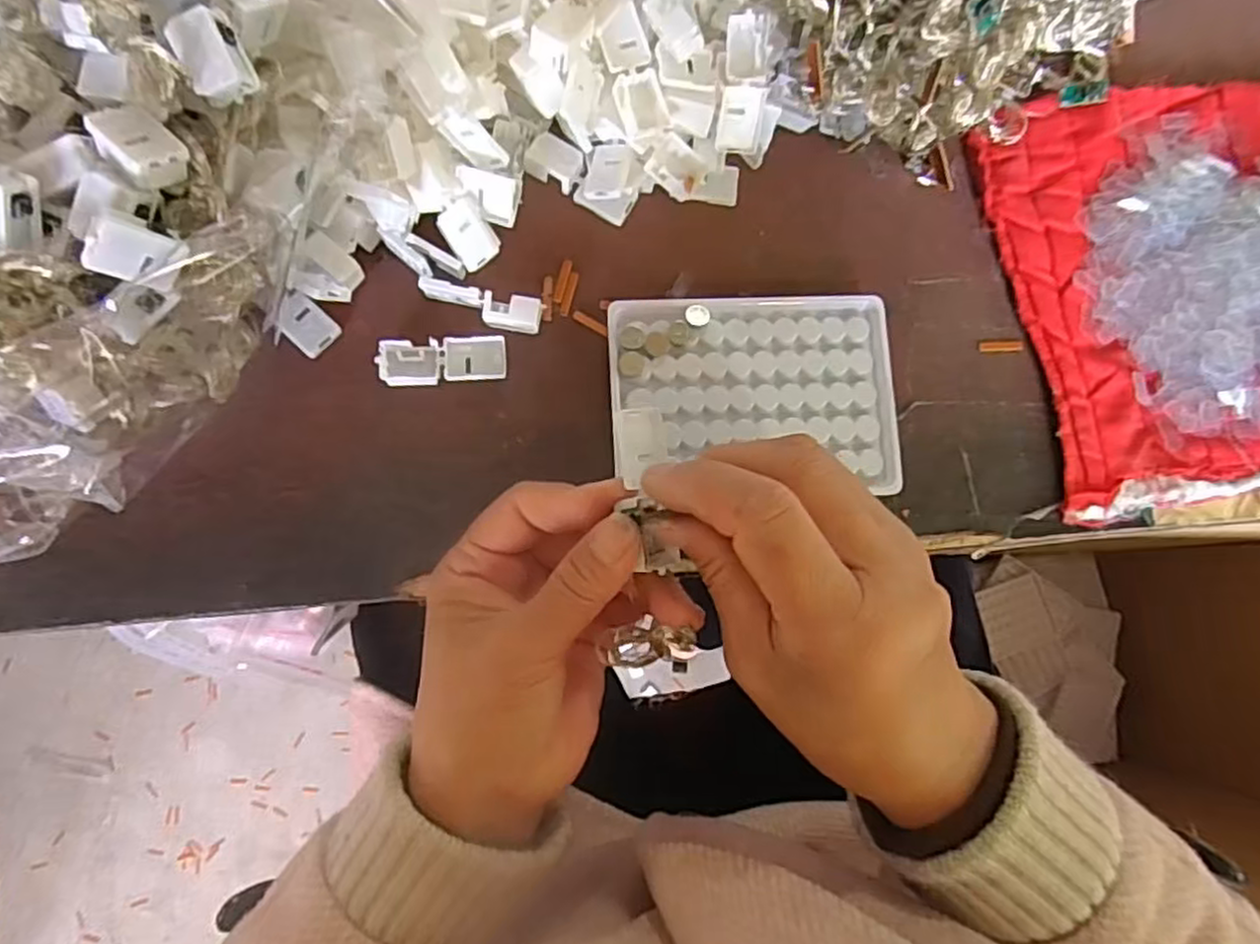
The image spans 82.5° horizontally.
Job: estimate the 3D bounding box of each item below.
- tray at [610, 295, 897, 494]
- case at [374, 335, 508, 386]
[{"bbox_3d":[0.057,-0.039,0.334,0.129,0.013,0.087,0,82,-4],"label":"tray"},{"bbox_3d":[-0.084,-0.050,0.327,0.055,0.010,0.020,-4,82,-5],"label":"case"}]

